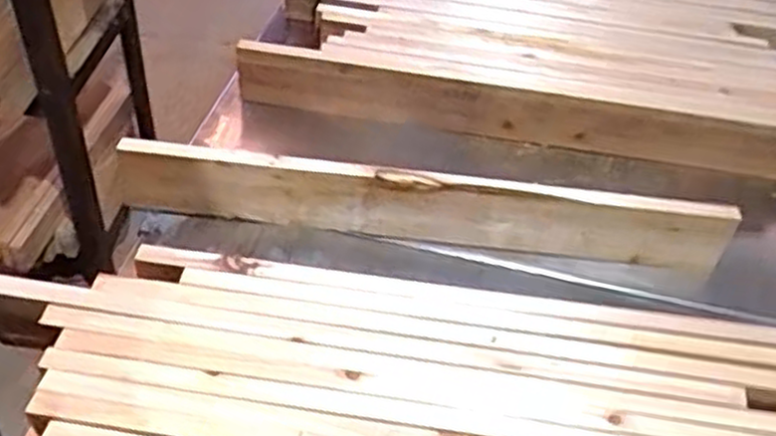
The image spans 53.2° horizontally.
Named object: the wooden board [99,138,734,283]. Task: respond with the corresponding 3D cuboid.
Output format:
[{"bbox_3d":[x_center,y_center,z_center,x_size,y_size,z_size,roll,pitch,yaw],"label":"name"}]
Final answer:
[{"bbox_3d":[0.025,-0.007,0.612,0.472,0.065,0.022,7,44,0],"label":"wooden board"}]

